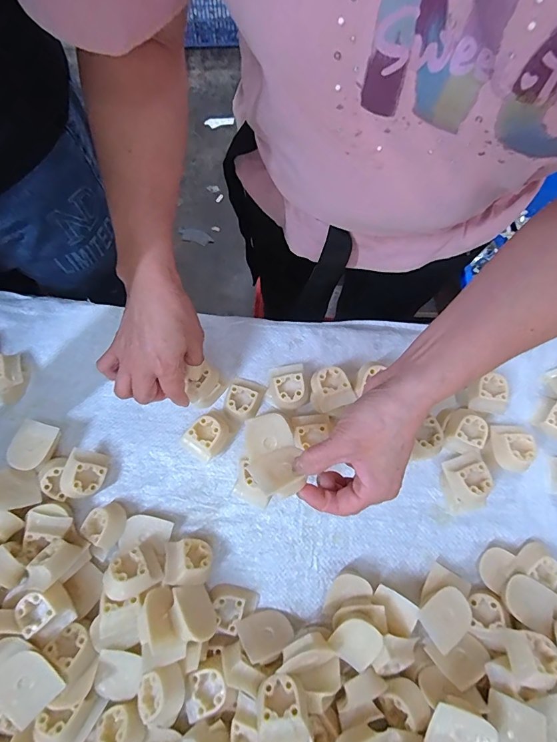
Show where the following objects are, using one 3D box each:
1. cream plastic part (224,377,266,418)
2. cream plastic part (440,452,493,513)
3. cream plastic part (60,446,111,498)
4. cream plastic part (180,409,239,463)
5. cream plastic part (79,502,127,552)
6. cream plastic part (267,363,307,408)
[{"bbox_3d":[-0.038,0.032,0.414,0.039,0.017,0.036,21,72,6],"label":"cream plastic part"},{"bbox_3d":[0.189,0.113,0.384,0.036,0.034,0.054,-9,71,-4],"label":"cream plastic part"},{"bbox_3d":[-0.192,0.101,0.378,0.038,0.018,0.045,20,51,-29],"label":"cream plastic part"},{"bbox_3d":[-0.071,0.066,0.395,0.038,0.033,0.051,34,74,10],"label":"cream plastic part"},{"bbox_3d":[-0.166,0.146,0.367,0.035,0.020,0.037,17,75,33],"label":"cream plastic part"},{"bbox_3d":[0.009,0.016,0.410,0.040,0.030,0.045,-1,71,-1],"label":"cream plastic part"}]

